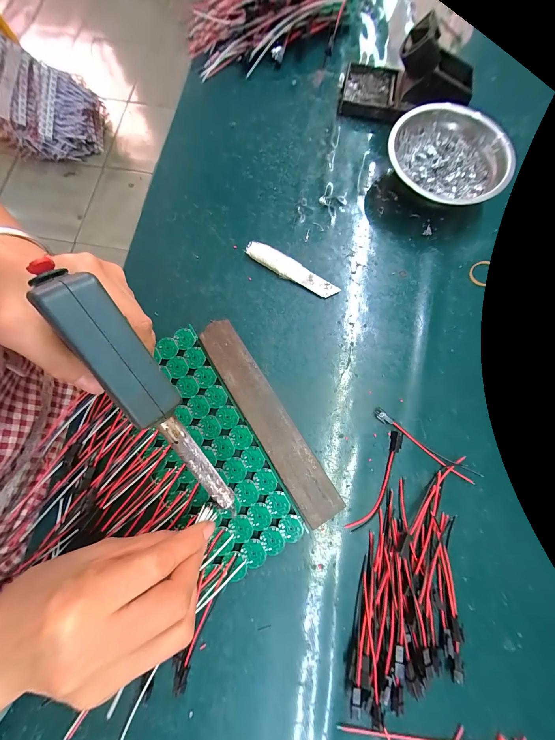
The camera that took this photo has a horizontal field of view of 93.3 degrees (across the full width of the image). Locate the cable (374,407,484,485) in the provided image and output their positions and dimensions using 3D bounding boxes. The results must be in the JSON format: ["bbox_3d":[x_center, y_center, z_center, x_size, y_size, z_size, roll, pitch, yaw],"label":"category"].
[{"bbox_3d":[0.135,0.069,0.240,0.103,0.010,0.011,35,79,7],"label":"cable"}]

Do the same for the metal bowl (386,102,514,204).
[{"bbox_3d":[0.180,-0.222,0.289,0.122,0.041,0.122,0,77,-1],"label":"metal bowl"}]

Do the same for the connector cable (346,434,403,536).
[{"bbox_3d":[0.091,0.100,0.235,0.019,0.008,0.097,26,78,5],"label":"connector cable"}]

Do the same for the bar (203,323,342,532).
[{"bbox_3d":[-0.011,0.043,0.242,0.035,0.016,0.198,-32,80,-8],"label":"bar"}]

